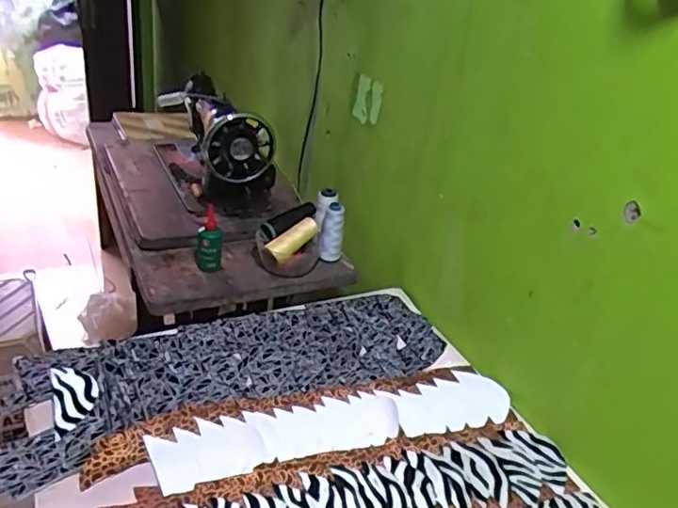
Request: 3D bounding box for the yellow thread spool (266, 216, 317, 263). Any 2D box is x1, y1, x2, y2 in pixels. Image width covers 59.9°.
[{"bbox_3d":[-0.084,-0.023,1.070,0.034,0.039,0.121,29,52,33],"label":"yellow thread spool"}]

